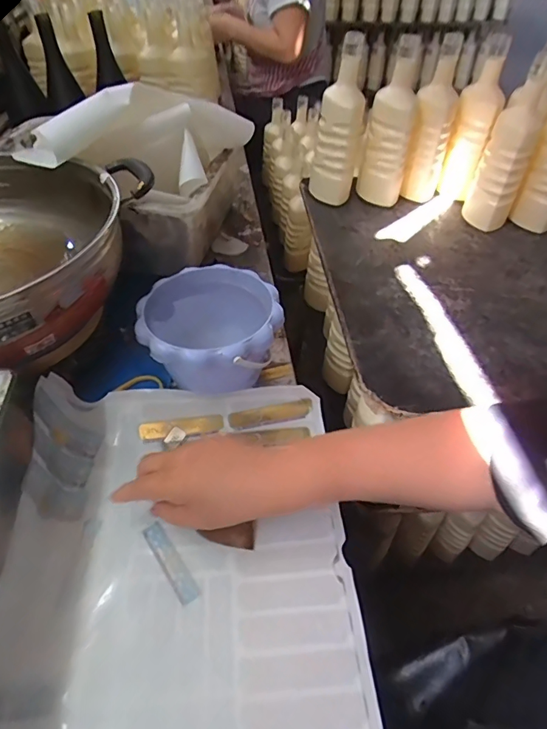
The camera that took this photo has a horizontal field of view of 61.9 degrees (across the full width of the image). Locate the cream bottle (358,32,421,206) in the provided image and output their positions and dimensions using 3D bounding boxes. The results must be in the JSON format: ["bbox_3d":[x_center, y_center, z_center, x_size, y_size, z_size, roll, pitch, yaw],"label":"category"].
[{"bbox_3d":[0.207,-0.429,0.813,0.084,0.260,0.074,9,46,5],"label":"cream bottle"}]

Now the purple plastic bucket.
[{"bbox_3d":[-0.071,-0.028,0.537,0.150,0.103,0.146,2,46,-2],"label":"purple plastic bucket"}]

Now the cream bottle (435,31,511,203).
[{"bbox_3d":[0.372,-0.442,0.848,0.069,0.270,0.101,17,47,12],"label":"cream bottle"}]

